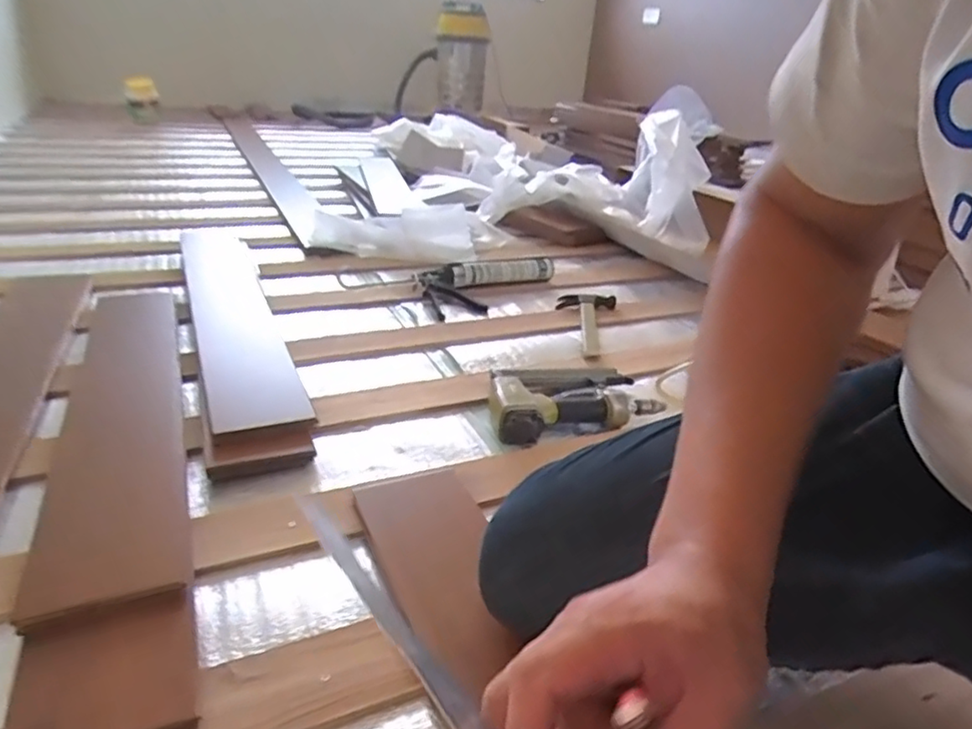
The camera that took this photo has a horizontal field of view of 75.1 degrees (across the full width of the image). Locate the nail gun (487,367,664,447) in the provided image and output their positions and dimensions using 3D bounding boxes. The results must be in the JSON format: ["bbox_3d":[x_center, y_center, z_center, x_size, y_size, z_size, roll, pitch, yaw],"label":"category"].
[{"bbox_3d":[0.111,0.040,0.943,0.267,0.055,0.166,-6,27,-22],"label":"nail gun"}]

